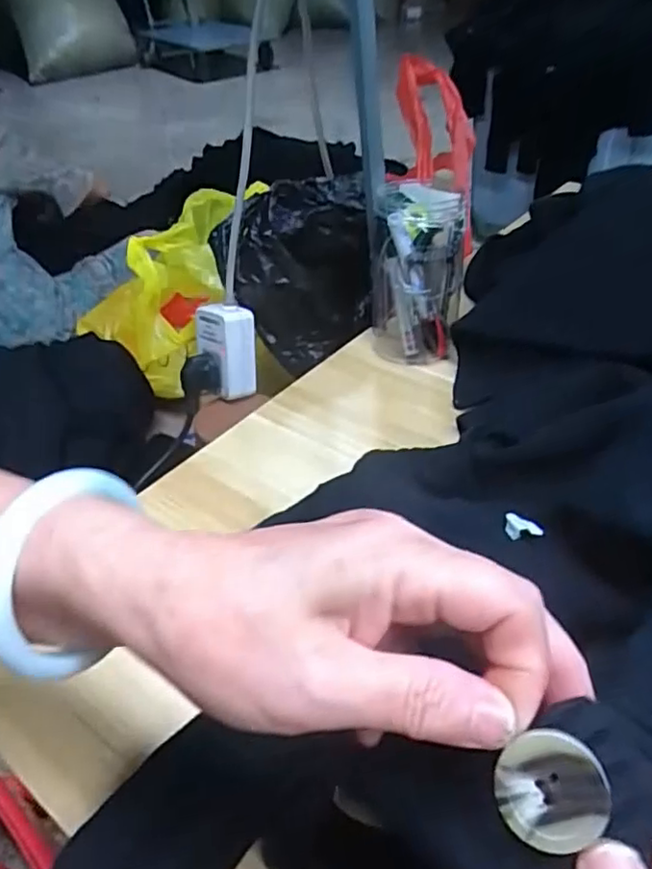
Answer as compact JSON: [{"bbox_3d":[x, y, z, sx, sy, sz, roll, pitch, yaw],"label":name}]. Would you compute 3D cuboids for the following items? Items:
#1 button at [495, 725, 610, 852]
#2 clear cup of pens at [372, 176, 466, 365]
[{"bbox_3d":[0.055,0.087,0.160,0.025,0.004,0.025,-4,74,15],"label":"button"},{"bbox_3d":[0.083,-0.147,0.618,0.083,0.150,0.072,6,39,8],"label":"clear cup of pens"}]

